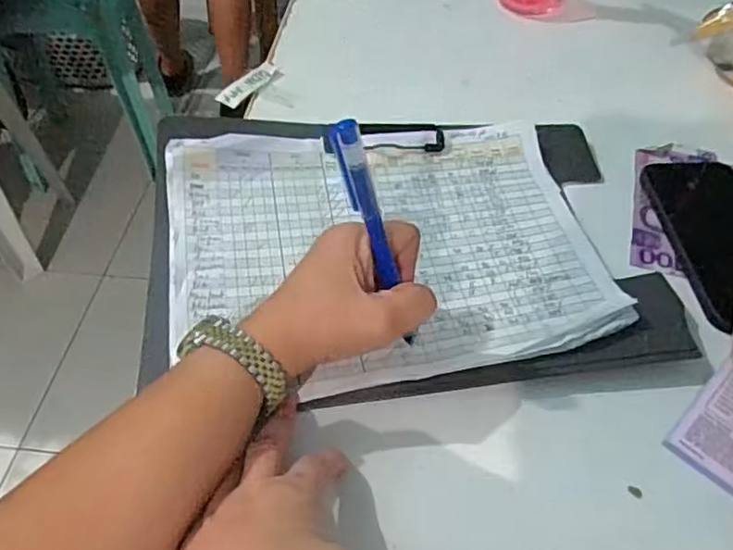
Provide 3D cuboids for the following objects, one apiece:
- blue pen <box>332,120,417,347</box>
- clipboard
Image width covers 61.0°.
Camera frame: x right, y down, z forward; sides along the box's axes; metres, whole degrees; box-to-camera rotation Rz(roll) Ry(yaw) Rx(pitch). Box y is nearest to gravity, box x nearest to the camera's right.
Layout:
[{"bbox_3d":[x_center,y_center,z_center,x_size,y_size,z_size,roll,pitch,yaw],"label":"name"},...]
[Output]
[{"bbox_3d":[0.007,-0.016,0.350,0.015,0.149,0.008,-37,38,-25],"label":"blue pen"},{"bbox_3d":[0.026,-0.029,0.440,0.342,0.027,0.235,-4,52,-7],"label":"clipboard"}]

